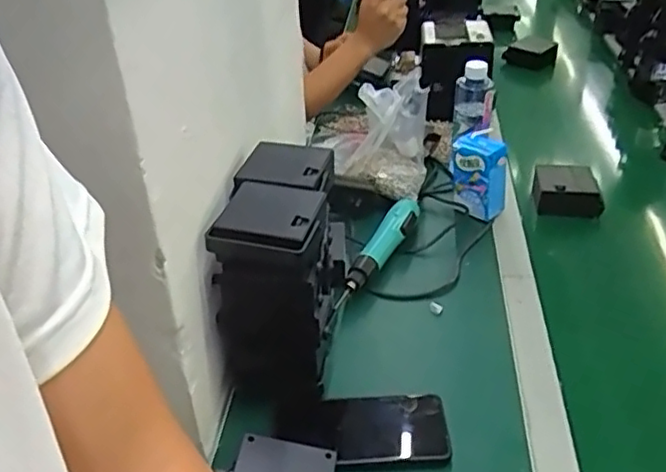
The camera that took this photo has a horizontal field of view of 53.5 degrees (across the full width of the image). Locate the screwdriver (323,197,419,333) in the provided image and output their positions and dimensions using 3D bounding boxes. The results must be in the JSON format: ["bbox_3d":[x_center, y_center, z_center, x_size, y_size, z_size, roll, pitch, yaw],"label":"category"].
[{"bbox_3d":[0.052,0.027,0.842,0.044,0.034,0.246,13,38,22],"label":"screwdriver"}]

